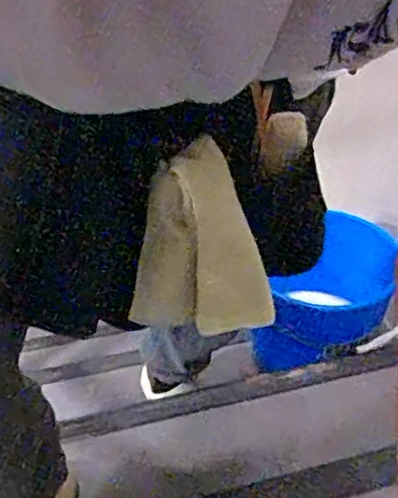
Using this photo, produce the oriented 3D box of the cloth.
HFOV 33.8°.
[{"bbox_3d":[-0.002,-0.005,0.544,0.118,0.156,0.041,4,37,5],"label":"cloth"}]

